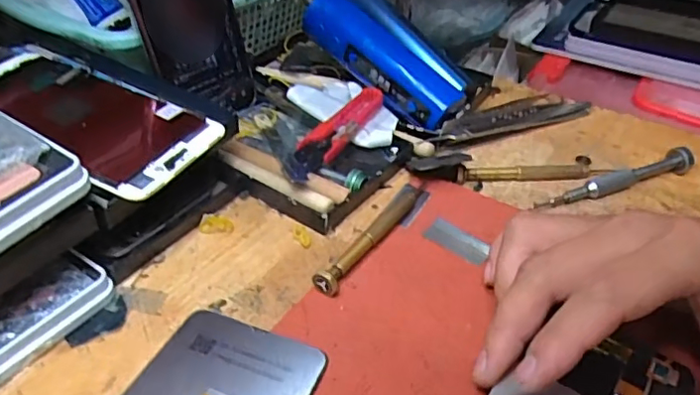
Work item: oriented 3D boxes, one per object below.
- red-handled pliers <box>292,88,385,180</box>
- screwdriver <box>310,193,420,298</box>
[{"bbox_3d":[-0.010,-0.045,0.383,0.026,0.012,0.104,20,42,21],"label":"red-handled pliers"},{"bbox_3d":[0.012,0.023,0.322,0.011,0.013,0.093,25,44,26],"label":"screwdriver"}]

